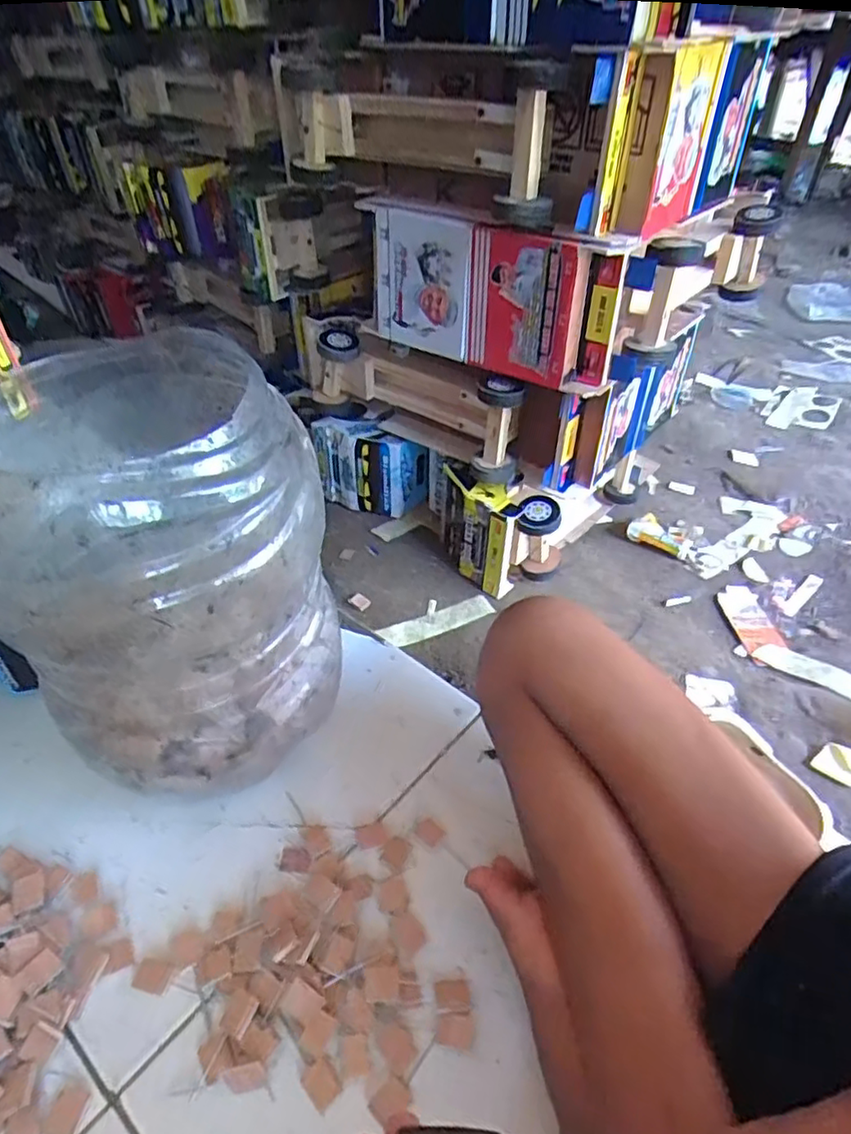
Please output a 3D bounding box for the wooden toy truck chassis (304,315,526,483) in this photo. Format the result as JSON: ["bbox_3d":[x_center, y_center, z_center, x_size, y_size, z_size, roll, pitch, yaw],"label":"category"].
[{"bbox_3d":[-0.035,-0.247,0.931,0.400,0.161,0.074,29,50,26],"label":"wooden toy truck chassis"}]

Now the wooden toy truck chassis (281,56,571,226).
[{"bbox_3d":[-0.019,-0.488,0.713,0.374,0.125,0.087,33,52,29],"label":"wooden toy truck chassis"}]

